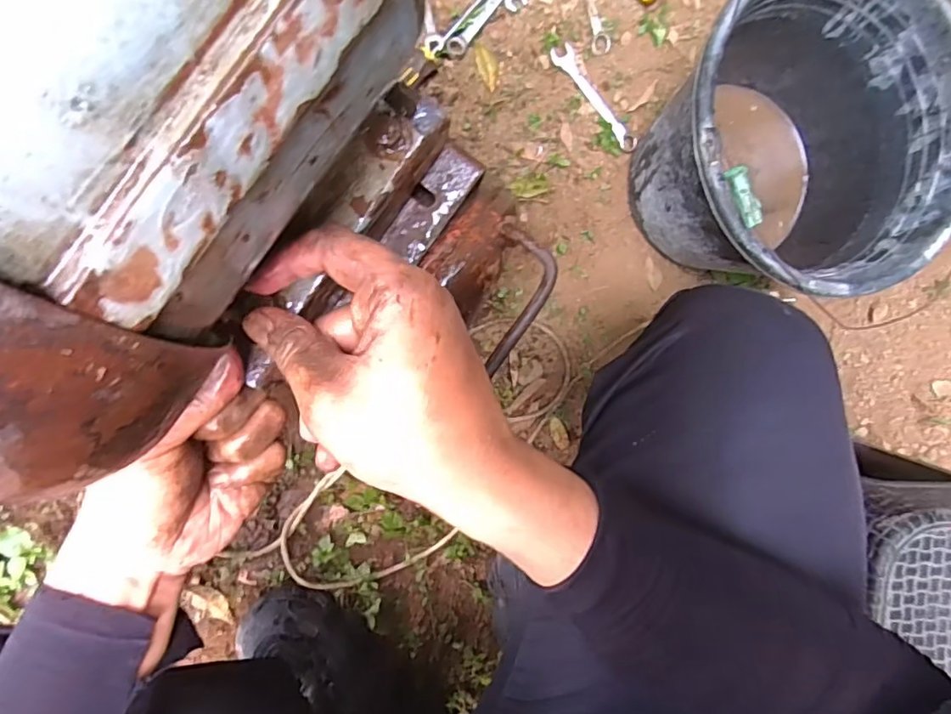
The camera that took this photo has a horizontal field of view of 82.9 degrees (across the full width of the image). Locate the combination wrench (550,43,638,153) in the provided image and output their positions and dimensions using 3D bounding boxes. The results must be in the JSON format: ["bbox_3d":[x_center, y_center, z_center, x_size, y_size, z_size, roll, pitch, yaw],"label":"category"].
[{"bbox_3d":[0.141,-0.301,0.629,0.025,0.009,0.145,-39,96,-2],"label":"combination wrench"}]

